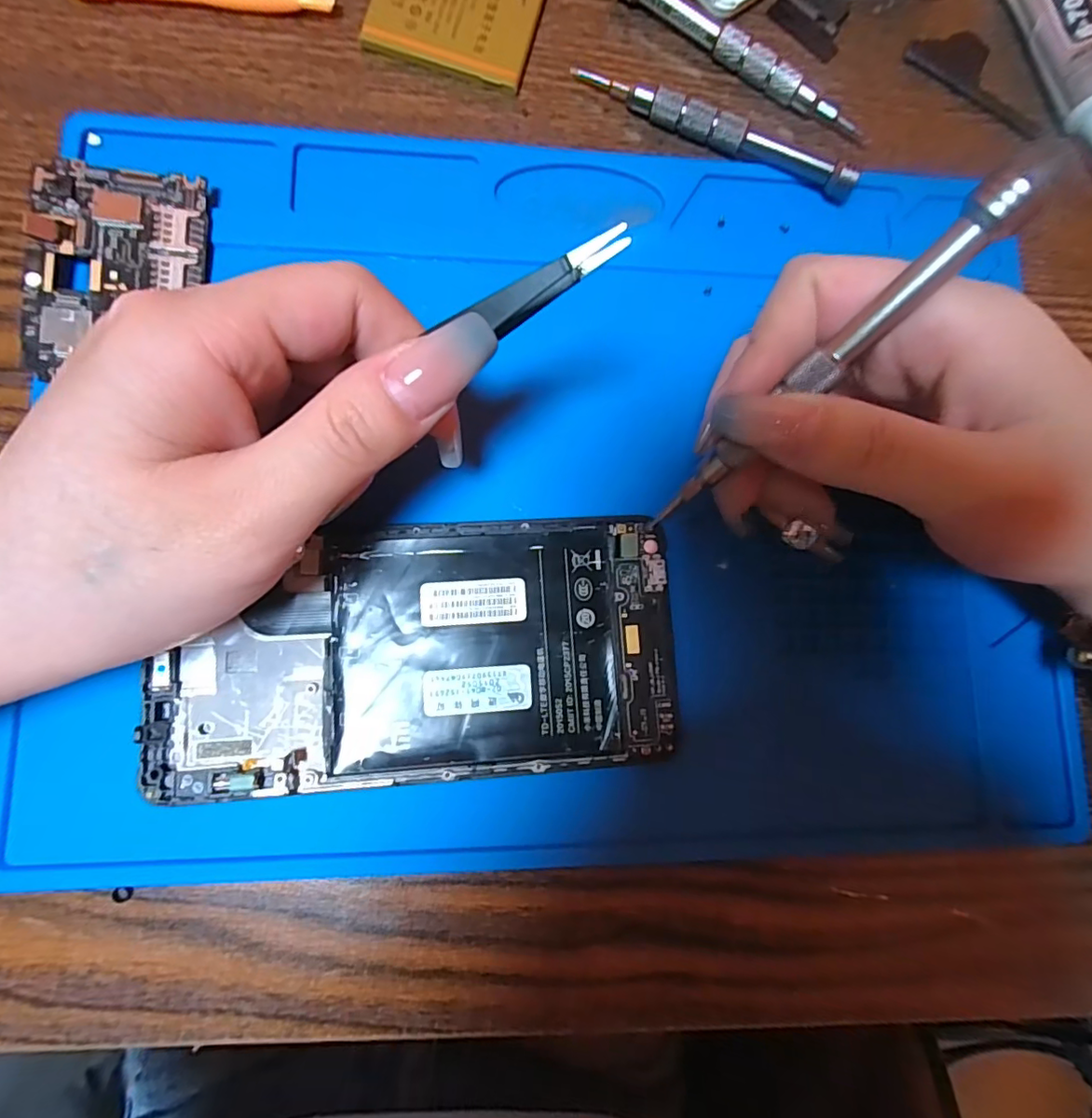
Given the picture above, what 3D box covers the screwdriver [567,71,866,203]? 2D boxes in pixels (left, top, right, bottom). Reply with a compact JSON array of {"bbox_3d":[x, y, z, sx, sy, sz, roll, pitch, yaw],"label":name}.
[{"bbox_3d":[0.058,-0.148,0.190,0.102,0.013,0.009,26,81,-1],"label":"screwdriver"}]

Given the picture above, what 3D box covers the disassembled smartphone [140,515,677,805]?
[{"bbox_3d":[-0.034,0.026,0.158,0.142,0.004,0.073,-2,83,-6],"label":"disassembled smartphone"}]

